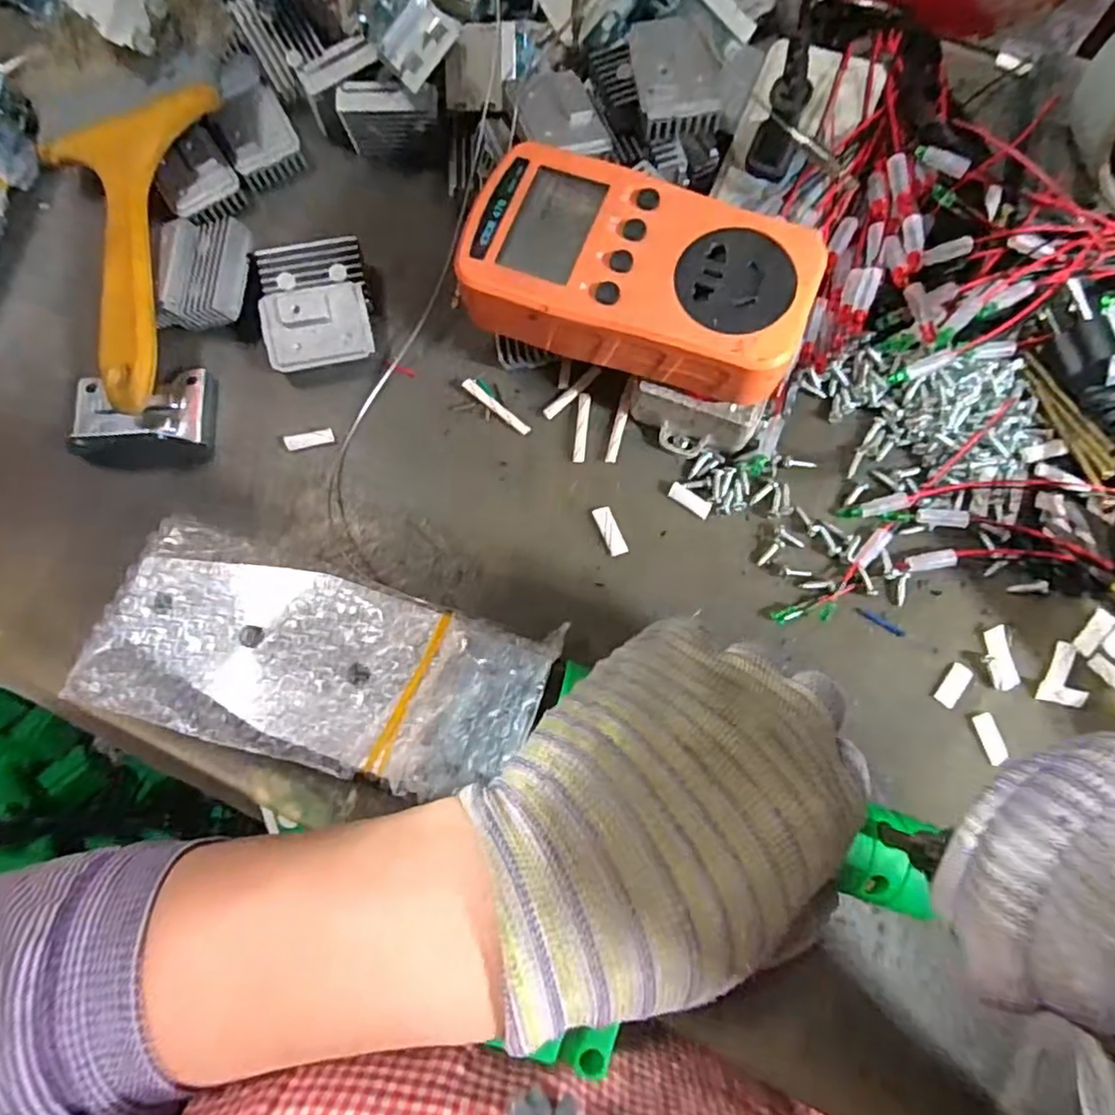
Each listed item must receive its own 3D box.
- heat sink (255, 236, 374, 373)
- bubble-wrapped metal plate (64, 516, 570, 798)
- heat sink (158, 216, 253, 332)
[{"bbox_3d":[-0.108,-0.113,0.290,0.045,0.018,0.056,-7,79,1],"label":"heat sink"},{"bbox_3d":[-0.085,0.038,0.227,0.156,0.010,0.067,15,83,4],"label":"bubble-wrapped metal plate"},{"bbox_3d":[-0.160,-0.130,0.293,0.038,0.018,0.053,5,80,3],"label":"heat sink"}]

